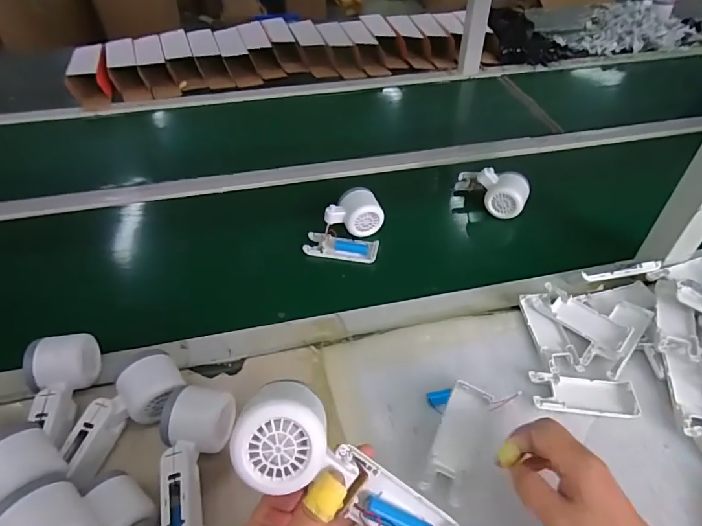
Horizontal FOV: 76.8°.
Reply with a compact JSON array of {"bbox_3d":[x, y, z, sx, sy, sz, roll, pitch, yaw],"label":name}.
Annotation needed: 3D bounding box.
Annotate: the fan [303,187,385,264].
[{"bbox_3d":[-0.007,-0.055,0.659,0.103,0.061,0.106,7,45,7],"label":"fan"}]

